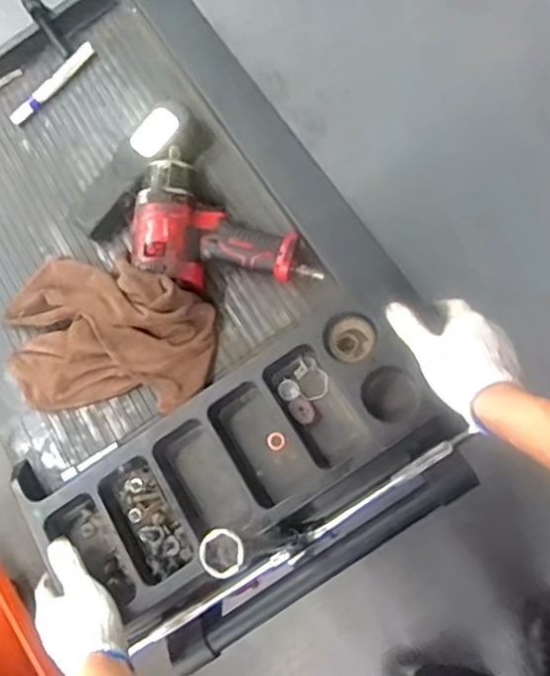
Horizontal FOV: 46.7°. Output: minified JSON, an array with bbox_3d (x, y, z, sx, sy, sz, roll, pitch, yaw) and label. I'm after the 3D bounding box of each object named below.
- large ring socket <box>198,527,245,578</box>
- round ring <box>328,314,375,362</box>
[{"bbox_3d":[-0.036,0.150,0.443,0.030,0.035,0.030,0,70,1],"label":"large ring socket"},{"bbox_3d":[0.079,0.003,0.660,0.045,0.029,0.047,0,70,1],"label":"round ring"}]

